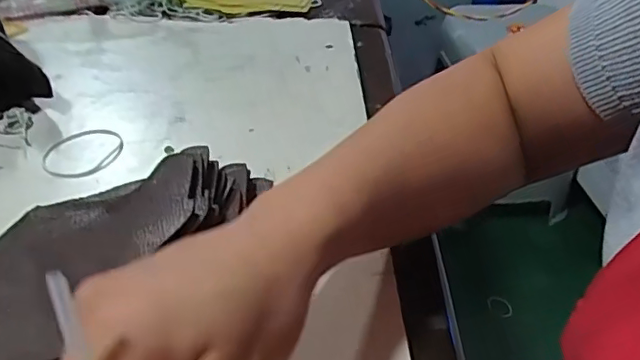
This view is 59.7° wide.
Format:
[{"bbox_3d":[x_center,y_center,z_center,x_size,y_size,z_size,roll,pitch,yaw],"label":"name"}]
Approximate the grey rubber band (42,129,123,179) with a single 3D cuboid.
[{"bbox_3d":[-0.173,-0.020,0.408,0.052,0.005,0.060,2,38,0],"label":"grey rubber band"}]

